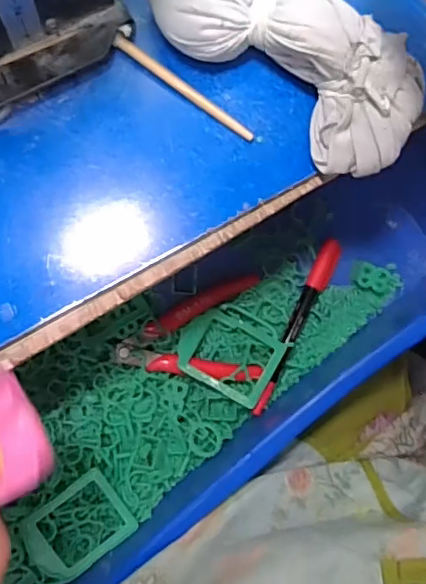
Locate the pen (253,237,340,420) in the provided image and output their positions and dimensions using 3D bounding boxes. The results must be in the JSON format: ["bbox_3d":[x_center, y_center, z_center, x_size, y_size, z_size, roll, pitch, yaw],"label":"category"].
[{"bbox_3d":[0.060,0.023,0.404,0.016,0.012,0.137,28,83,-3],"label":"pen"}]

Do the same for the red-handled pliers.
[{"bbox_3d":[-0.017,0.028,0.403,0.100,0.011,0.072,-2,85,-6],"label":"red-handled pliers"}]

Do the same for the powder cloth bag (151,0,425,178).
[{"bbox_3d":[0.034,-0.112,0.261,0.138,0.046,0.057,36,82,-2],"label":"powder cloth bag"}]

